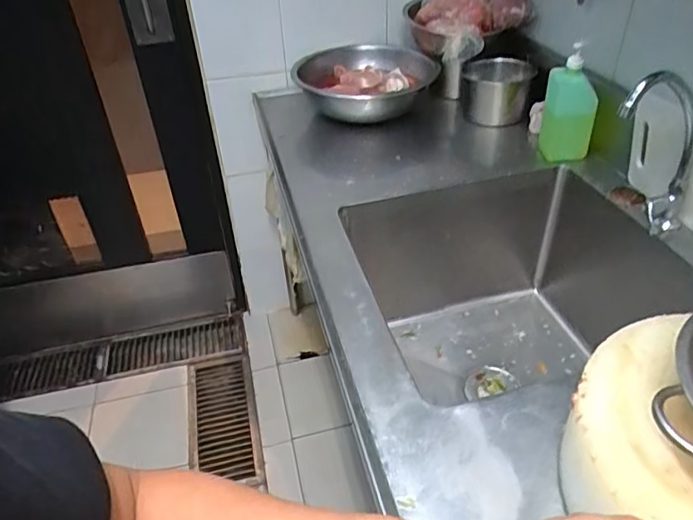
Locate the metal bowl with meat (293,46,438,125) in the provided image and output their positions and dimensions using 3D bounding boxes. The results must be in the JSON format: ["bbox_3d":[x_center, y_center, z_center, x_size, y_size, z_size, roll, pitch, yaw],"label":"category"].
[{"bbox_3d":[0.050,-0.470,1.401,0.329,0.113,0.330,-2,38,2],"label":"metal bowl with meat"}]

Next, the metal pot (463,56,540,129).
[{"bbox_3d":[0.371,-0.415,1.314,0.164,0.135,0.130,6,39,12],"label":"metal pot"}]

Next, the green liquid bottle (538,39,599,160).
[{"bbox_3d":[0.463,-0.313,1.106,0.105,0.212,0.044,4,38,9],"label":"green liquid bottle"}]

